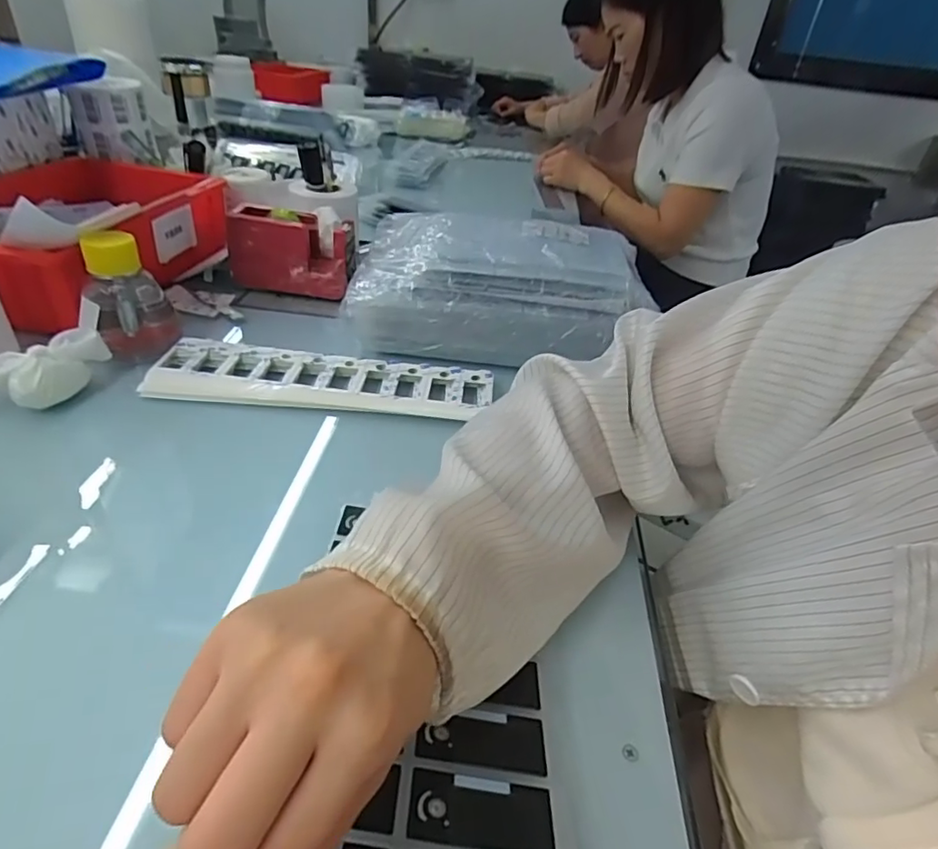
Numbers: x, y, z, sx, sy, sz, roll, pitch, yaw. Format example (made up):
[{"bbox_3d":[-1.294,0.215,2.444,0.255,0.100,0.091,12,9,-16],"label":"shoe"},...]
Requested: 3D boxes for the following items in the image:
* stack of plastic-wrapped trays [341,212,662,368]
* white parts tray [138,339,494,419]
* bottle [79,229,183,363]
[{"bbox_3d":[0.031,-0.147,0.585,0.282,0.102,0.186,6,36,-1],"label":"stack of plastic-wrapped trays"},{"bbox_3d":[-0.125,-0.038,0.490,0.286,0.020,0.069,4,36,-4],"label":"white parts tray"},{"bbox_3d":[-0.298,-0.116,0.487,0.069,0.091,0.060,-16,41,-28],"label":"bottle"}]

